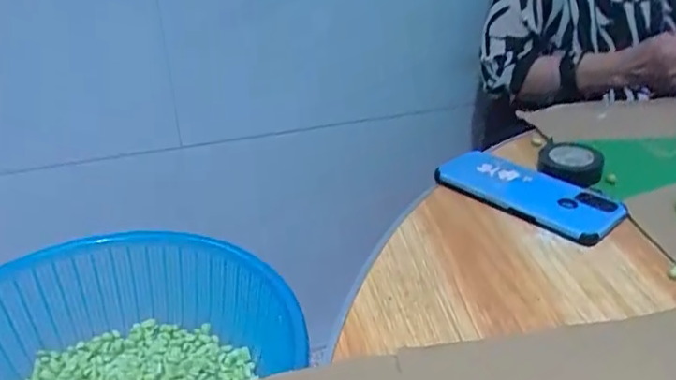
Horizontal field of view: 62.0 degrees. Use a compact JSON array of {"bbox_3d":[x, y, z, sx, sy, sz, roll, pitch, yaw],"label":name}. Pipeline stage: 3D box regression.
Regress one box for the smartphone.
[{"bbox_3d":[0.178,0.000,0.532,0.166,0.009,0.078,26,45,36],"label":"smartphone"}]

